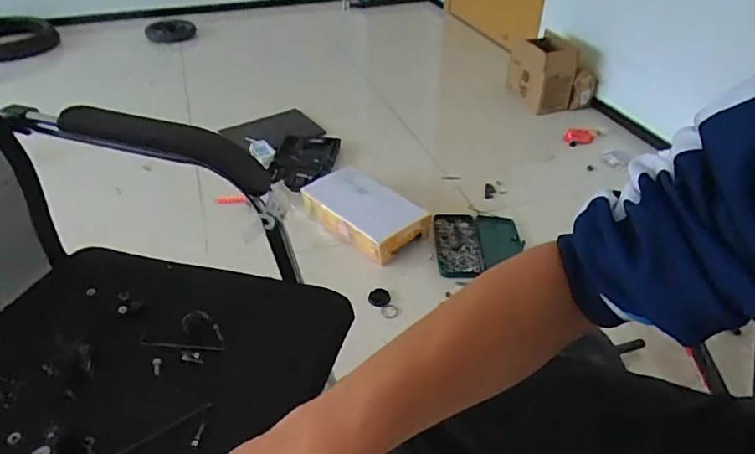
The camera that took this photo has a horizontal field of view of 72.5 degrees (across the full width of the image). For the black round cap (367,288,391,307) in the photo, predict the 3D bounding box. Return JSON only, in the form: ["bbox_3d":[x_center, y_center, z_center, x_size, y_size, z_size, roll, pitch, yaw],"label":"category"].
[{"bbox_3d":[0.005,0.177,1.299,0.055,0.014,0.053,0,38,0],"label":"black round cap"}]

